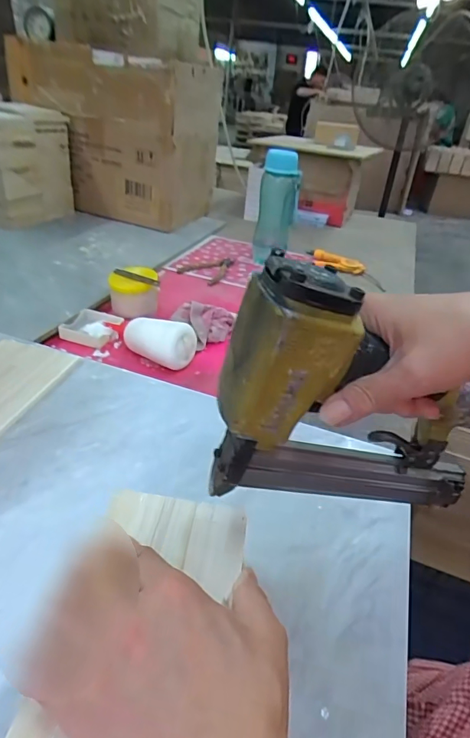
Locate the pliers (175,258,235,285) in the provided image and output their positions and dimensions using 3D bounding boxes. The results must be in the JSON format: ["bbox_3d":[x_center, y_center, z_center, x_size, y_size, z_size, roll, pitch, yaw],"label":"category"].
[{"bbox_3d":[-0.065,-0.220,0.968,0.100,0.010,0.157,14,32,10],"label":"pliers"}]

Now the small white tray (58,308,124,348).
[{"bbox_3d":[-0.219,-0.063,0.689,0.082,0.021,0.075,10,32,4],"label":"small white tray"}]

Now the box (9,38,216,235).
[{"bbox_3d":[-0.273,-0.578,1.147,0.396,0.350,0.275,14,32,10],"label":"box"}]

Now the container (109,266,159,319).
[{"bbox_3d":[-0.171,-0.128,0.757,0.078,0.076,0.063,3,32,-8],"label":"container"}]

